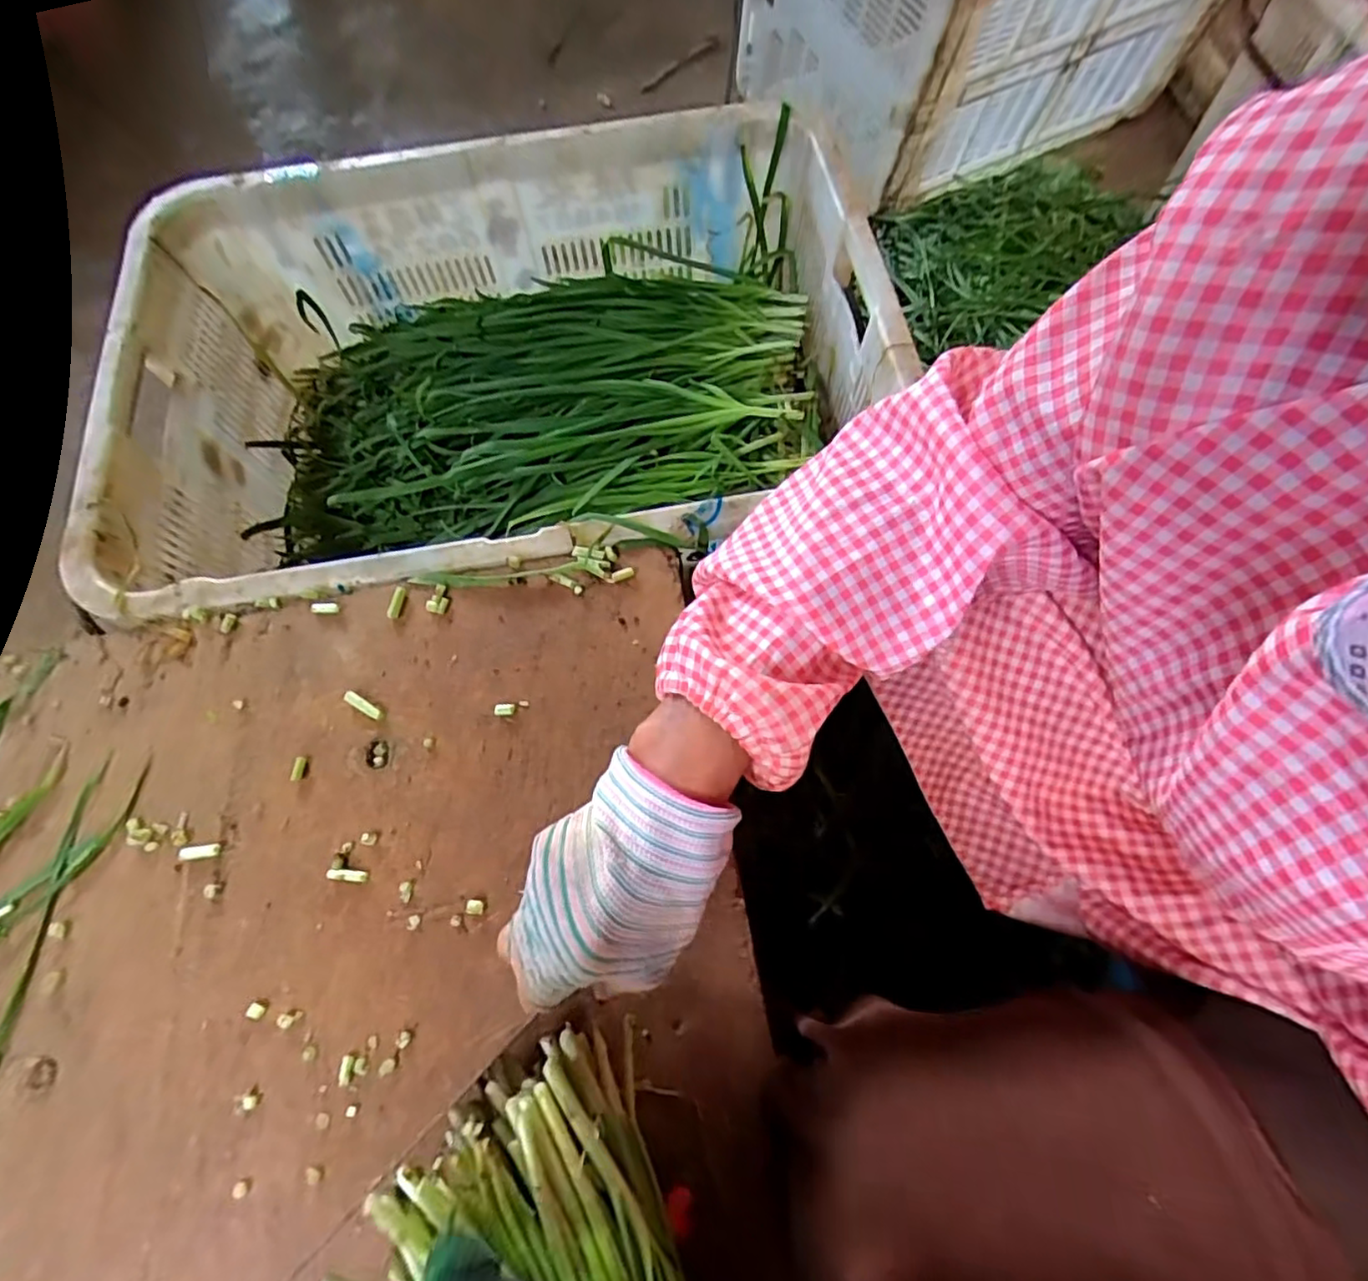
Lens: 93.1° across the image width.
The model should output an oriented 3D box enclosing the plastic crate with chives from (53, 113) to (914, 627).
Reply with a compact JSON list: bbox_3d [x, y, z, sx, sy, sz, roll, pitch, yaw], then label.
[{"bbox_3d":[-0.156,-0.239,0.630,0.652,0.187,0.443,-8,68,-1],"label":"plastic crate with chives"}]

